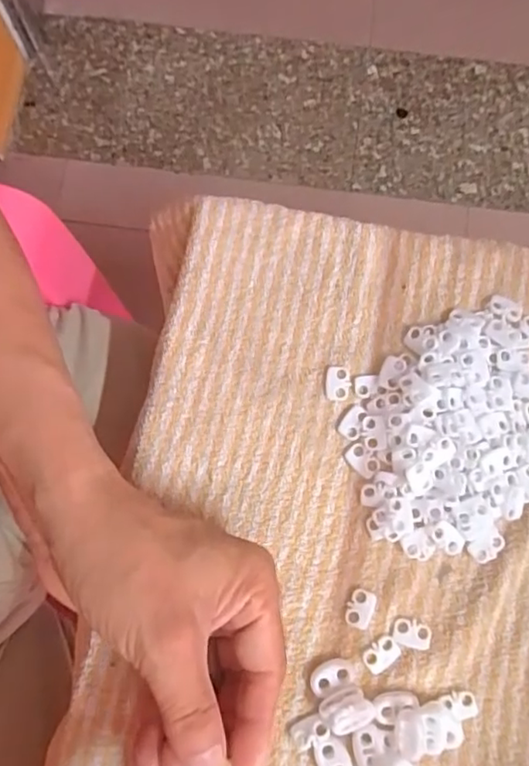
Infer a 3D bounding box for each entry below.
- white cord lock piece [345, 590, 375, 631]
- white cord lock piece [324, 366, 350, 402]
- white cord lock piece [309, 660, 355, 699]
[{"bbox_3d":[0.048,0.113,0.302,0.013,0.004,0.018,16,80,3],"label":"white cord lock piece"},{"bbox_3d":[0.039,0.000,0.325,0.013,0.004,0.019,6,79,1],"label":"white cord lock piece"},{"bbox_3d":[0.033,0.142,0.294,0.022,0.006,0.013,-25,80,-5],"label":"white cord lock piece"}]

